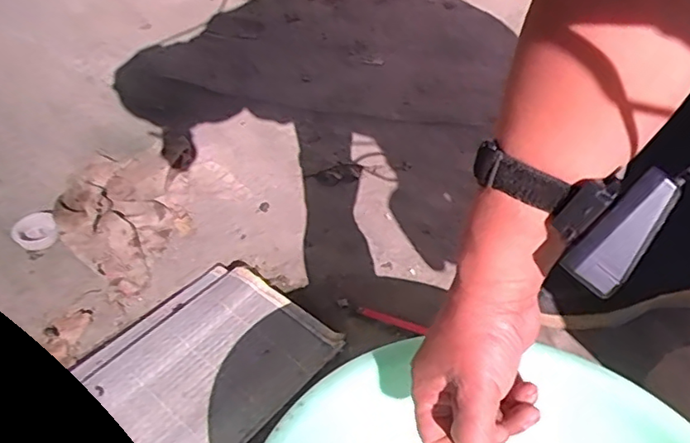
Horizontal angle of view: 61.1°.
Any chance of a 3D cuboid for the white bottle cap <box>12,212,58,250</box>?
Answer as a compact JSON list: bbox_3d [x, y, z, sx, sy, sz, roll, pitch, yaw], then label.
[{"bbox_3d":[-0.428,0.014,0.806,0.056,0.010,0.052,-22,78,-31],"label":"white bottle cap"}]

